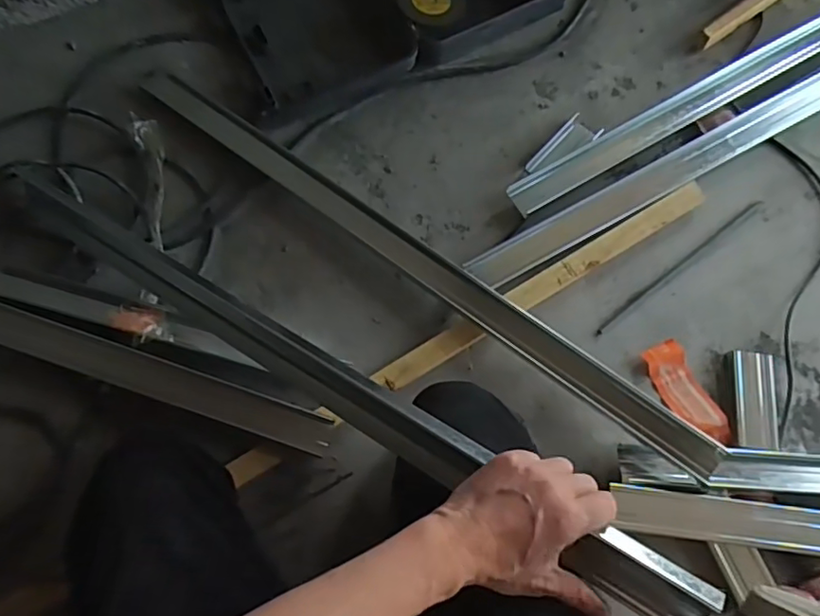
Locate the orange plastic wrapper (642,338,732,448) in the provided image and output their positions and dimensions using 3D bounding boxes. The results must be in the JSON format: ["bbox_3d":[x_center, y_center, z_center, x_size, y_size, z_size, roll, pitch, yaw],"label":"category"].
[{"bbox_3d":[0.351,0.110,0.737,0.054,0.018,0.139,-25,74,-5],"label":"orange plastic wrapper"}]

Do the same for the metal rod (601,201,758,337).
[{"bbox_3d":[0.367,-0.058,0.796,0.301,0.012,0.011,-37,75,-9],"label":"metal rod"}]

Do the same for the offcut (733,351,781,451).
[{"bbox_3d":[0.435,0.115,0.730,0.055,0.020,0.122,5,73,4],"label":"offcut"}]

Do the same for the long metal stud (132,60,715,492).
[{"bbox_3d":[-0.009,-0.082,0.787,0.933,0.047,0.070,36,78,12],"label":"long metal stud"}]

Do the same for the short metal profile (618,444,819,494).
[{"bbox_3d":[0.500,0.201,0.700,0.482,0.030,0.048,3,73,3],"label":"short metal profile"}]

